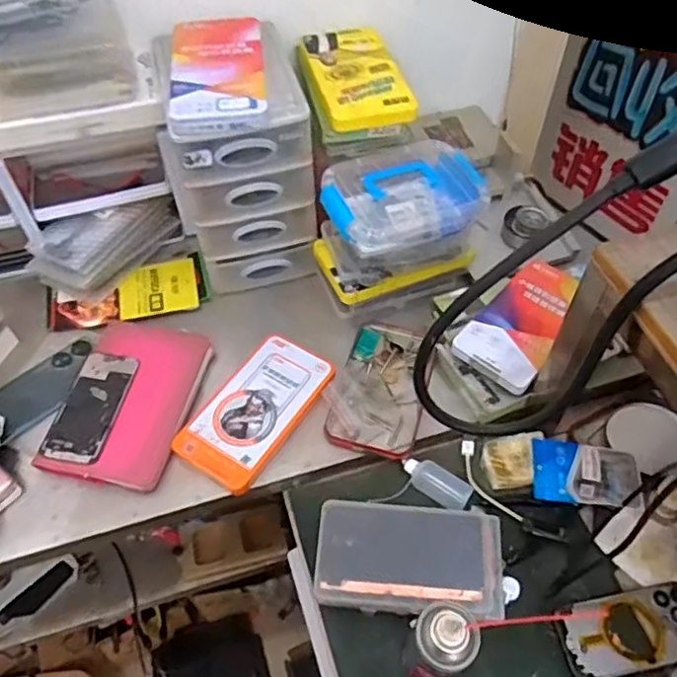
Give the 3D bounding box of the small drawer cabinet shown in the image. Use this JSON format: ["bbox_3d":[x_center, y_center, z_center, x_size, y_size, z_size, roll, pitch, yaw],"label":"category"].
[{"bbox_3d":[-0.117,-0.227,0.789,0.157,0.272,0.187,-6,53,-4],"label":"small drawer cabinet"}]

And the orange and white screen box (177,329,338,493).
[{"bbox_3d":[-0.098,0.080,0.719,0.106,0.018,0.190,28,58,21],"label":"orange and white screen box"}]

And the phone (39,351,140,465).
[{"bbox_3d":[-0.291,0.078,0.715,0.072,0.008,0.142,9,53,8],"label":"phone"}]

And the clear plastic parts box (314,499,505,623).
[{"bbox_3d":[0.076,0.232,0.632,0.193,0.043,0.112,0,53,1],"label":"clear plastic parts box"}]

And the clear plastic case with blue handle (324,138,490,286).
[{"bbox_3d":[0.072,-0.149,0.742,0.173,0.112,0.127,-16,54,-11],"label":"clear plastic case with blue handle"}]

